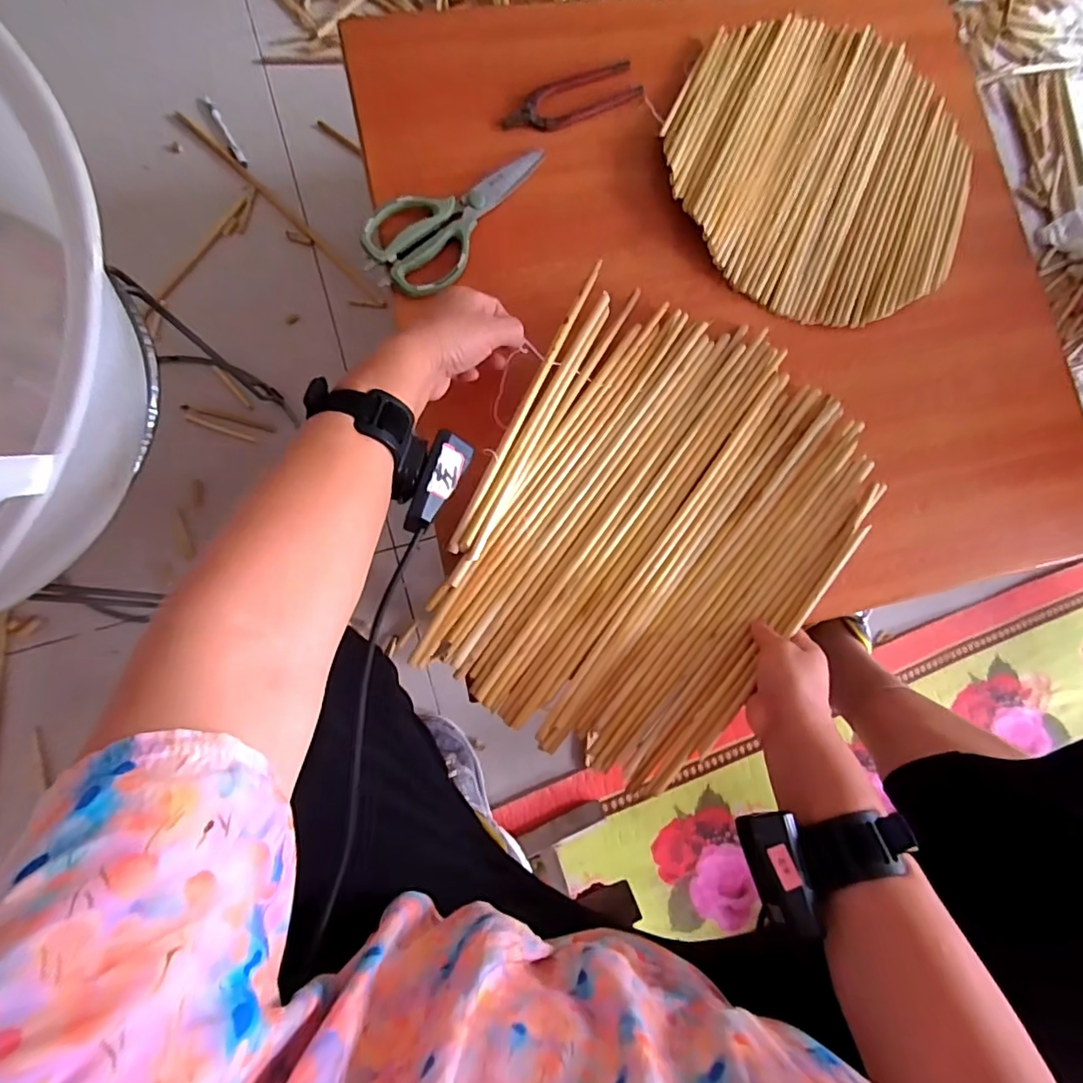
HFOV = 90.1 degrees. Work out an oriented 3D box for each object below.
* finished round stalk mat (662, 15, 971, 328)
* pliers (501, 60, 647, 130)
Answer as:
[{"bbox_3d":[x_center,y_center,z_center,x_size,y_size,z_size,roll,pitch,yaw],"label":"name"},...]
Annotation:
[{"bbox_3d":[0.301,-0.407,0.576,0.318,0.016,0.335,1,82,-4],"label":"finished round stalk mat"},{"bbox_3d":[0.031,-0.473,0.574,0.156,0.011,0.054,-25,85,-7],"label":"pliers"}]

